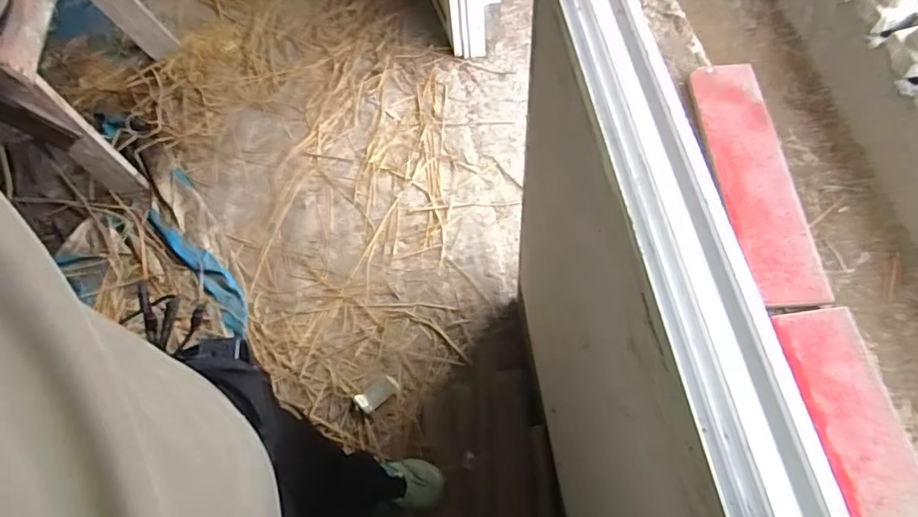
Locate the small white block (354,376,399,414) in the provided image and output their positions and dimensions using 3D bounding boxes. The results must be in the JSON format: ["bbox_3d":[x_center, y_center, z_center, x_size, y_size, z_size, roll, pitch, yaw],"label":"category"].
[{"bbox_3d":[-0.215,0.360,1.399,0.113,0.027,0.058,-34,68,-12],"label":"small white block"}]

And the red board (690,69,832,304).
[{"bbox_3d":[0.249,-0.073,0.449,0.061,0.008,0.233,-4,65,2],"label":"red board"}]

